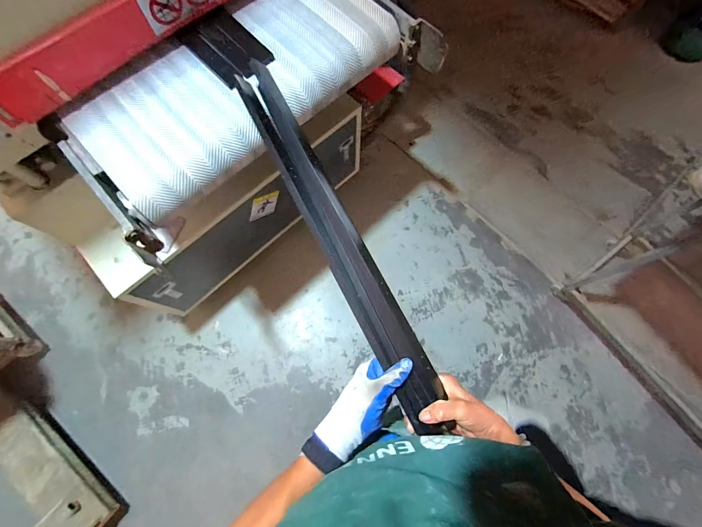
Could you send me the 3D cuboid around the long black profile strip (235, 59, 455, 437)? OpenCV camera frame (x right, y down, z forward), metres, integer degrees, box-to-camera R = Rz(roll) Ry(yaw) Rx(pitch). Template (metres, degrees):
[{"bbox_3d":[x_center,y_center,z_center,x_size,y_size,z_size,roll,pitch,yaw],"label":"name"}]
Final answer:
[{"bbox_3d":[-0.031,-0.061,0.543,0.068,0.049,0.697,-26,77,-6],"label":"long black profile strip"}]

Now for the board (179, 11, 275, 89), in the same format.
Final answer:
[{"bbox_3d":[-0.286,-0.501,0.733,0.129,0.011,0.195,-41,77,-10],"label":"board"}]

